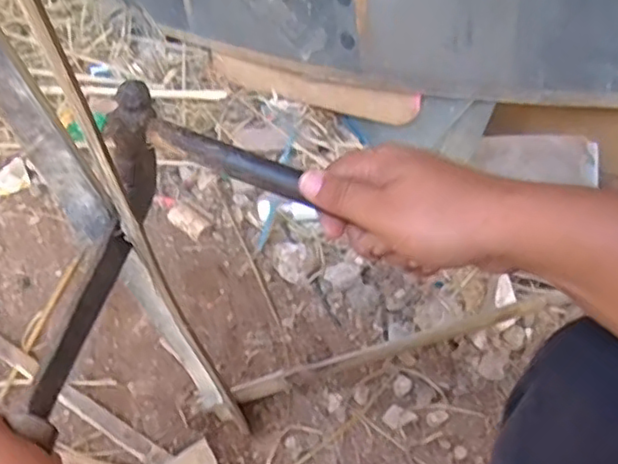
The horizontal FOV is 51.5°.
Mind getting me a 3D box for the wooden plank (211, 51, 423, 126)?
[{"bbox_3d":[-0.007,-0.238,1.047,0.438,0.068,0.019,22,55,37],"label":"wooden plank"}]

